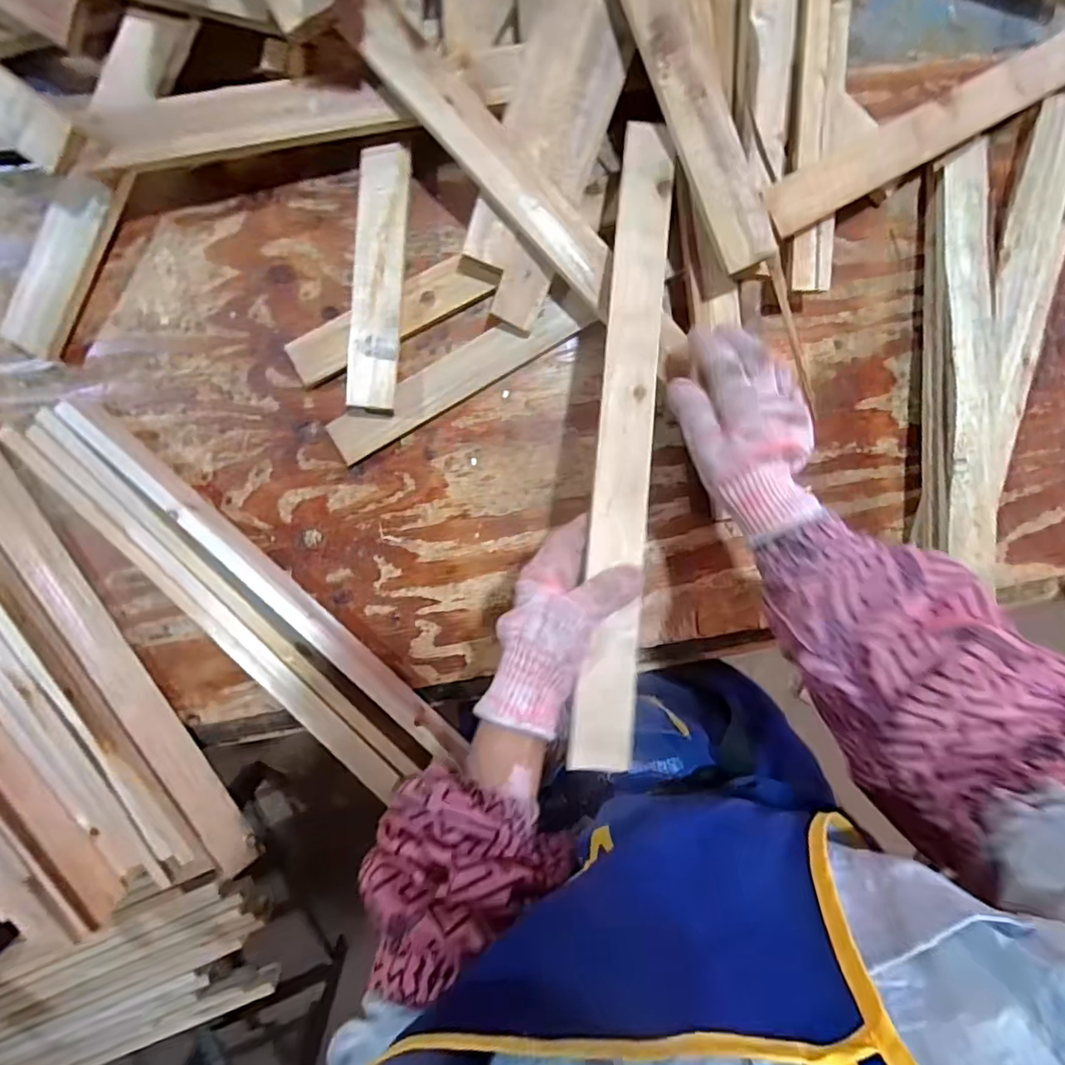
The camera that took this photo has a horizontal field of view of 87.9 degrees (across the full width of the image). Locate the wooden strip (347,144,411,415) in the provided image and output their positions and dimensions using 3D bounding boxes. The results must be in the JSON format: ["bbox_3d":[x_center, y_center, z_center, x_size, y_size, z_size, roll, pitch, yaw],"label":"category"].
[{"bbox_3d":[-0.131,-0.212,0.472,0.042,0.019,0.214,4,93,-8],"label":"wooden strip"}]

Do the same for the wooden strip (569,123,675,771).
[{"bbox_3d":[0.069,-0.076,0.407,0.040,0.014,0.474,6,83,-4],"label":"wooden strip"}]

